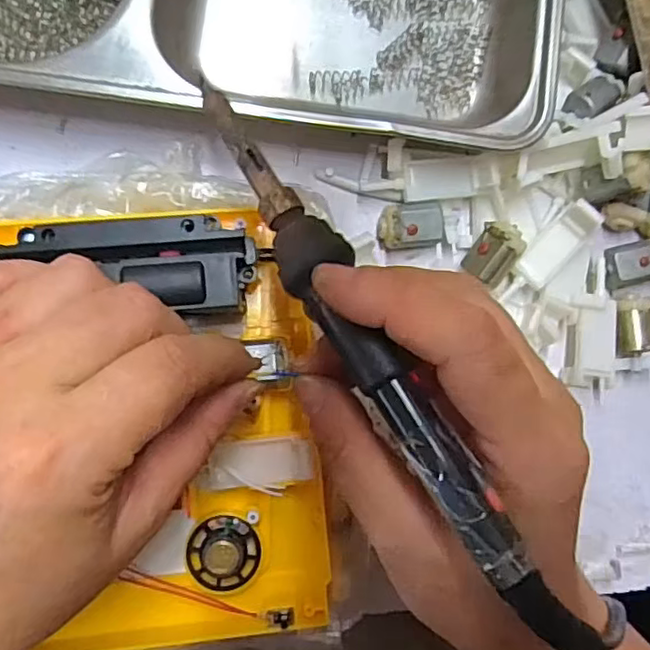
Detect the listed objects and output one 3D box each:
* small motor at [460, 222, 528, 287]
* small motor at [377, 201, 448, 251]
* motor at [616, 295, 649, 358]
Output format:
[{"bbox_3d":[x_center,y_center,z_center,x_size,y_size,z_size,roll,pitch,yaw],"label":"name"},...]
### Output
[{"bbox_3d":[0.075,-0.032,0.276,0.018,0.013,0.026,40,109,18],"label":"small motor"},{"bbox_3d":[0.038,-0.044,0.282,0.029,0.015,0.019,-8,91,-6],"label":"small motor"},{"bbox_3d":[0.142,0.001,0.290,0.018,0.015,0.028,5,89,-6],"label":"motor"}]

